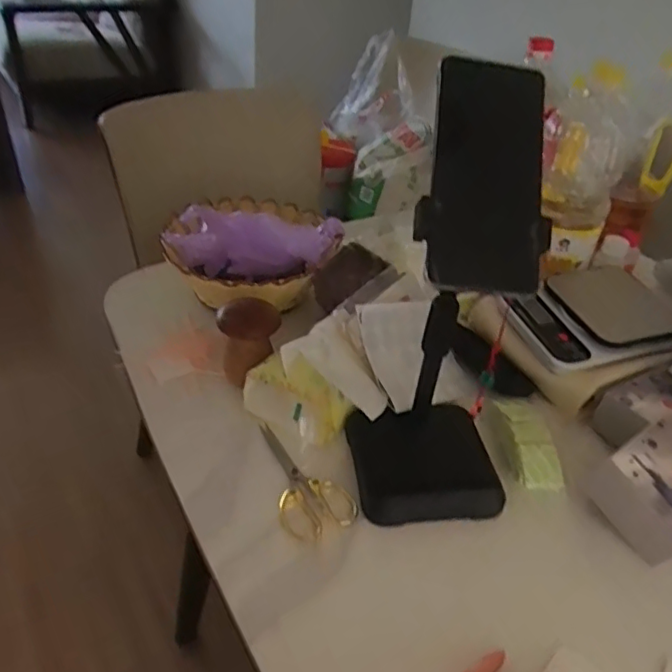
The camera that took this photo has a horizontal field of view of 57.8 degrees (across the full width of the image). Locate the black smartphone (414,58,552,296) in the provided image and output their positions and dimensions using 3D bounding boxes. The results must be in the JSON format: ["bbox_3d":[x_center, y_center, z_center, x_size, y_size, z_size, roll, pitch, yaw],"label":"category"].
[{"bbox_3d":[0.099,-0.106,0.402,0.084,0.154,0.012,2,-9,-5],"label":"black smartphone"}]

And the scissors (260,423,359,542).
[{"bbox_3d":[-0.041,0.121,0.526,0.056,0.012,0.134,-21,44,-32],"label":"scissors"}]

